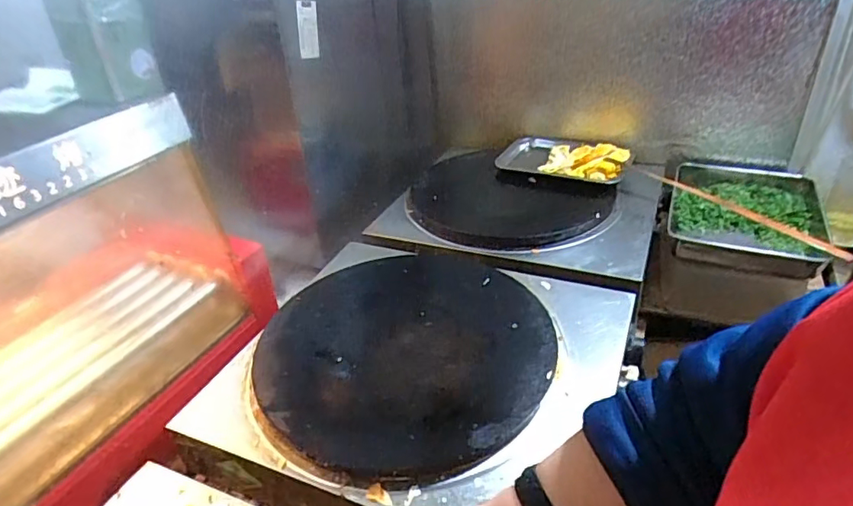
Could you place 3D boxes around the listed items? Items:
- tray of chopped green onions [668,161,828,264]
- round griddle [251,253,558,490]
[{"bbox_3d":[0.577,-0.071,0.984,0.248,0.073,0.290,11,37,22],"label":"tray of chopped green onions"},{"bbox_3d":[-0.027,0.124,0.737,0.374,0.039,0.399,-3,34,2],"label":"round griddle"}]

